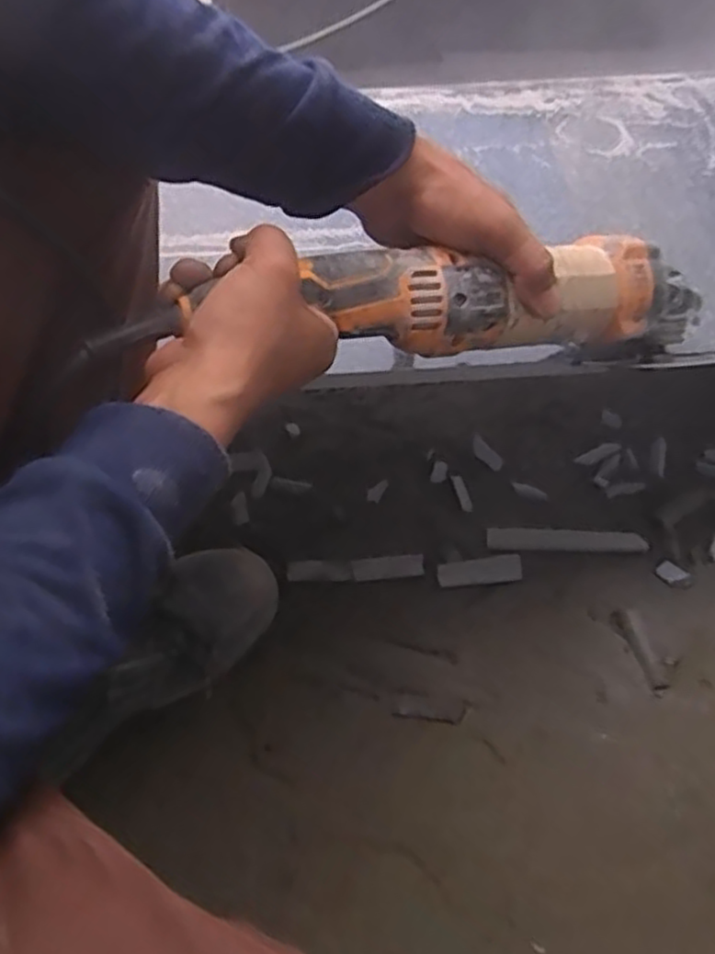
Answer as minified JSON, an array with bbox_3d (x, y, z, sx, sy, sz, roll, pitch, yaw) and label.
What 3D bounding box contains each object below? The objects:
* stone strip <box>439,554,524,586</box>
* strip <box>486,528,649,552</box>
[{"bbox_3d":[0.112,0.086,0.669,0.076,0.004,0.025,-6,59,-2],"label":"stone strip"},{"bbox_3d":[0.198,0.059,0.688,0.149,0.006,0.023,1,59,2],"label":"strip"}]

